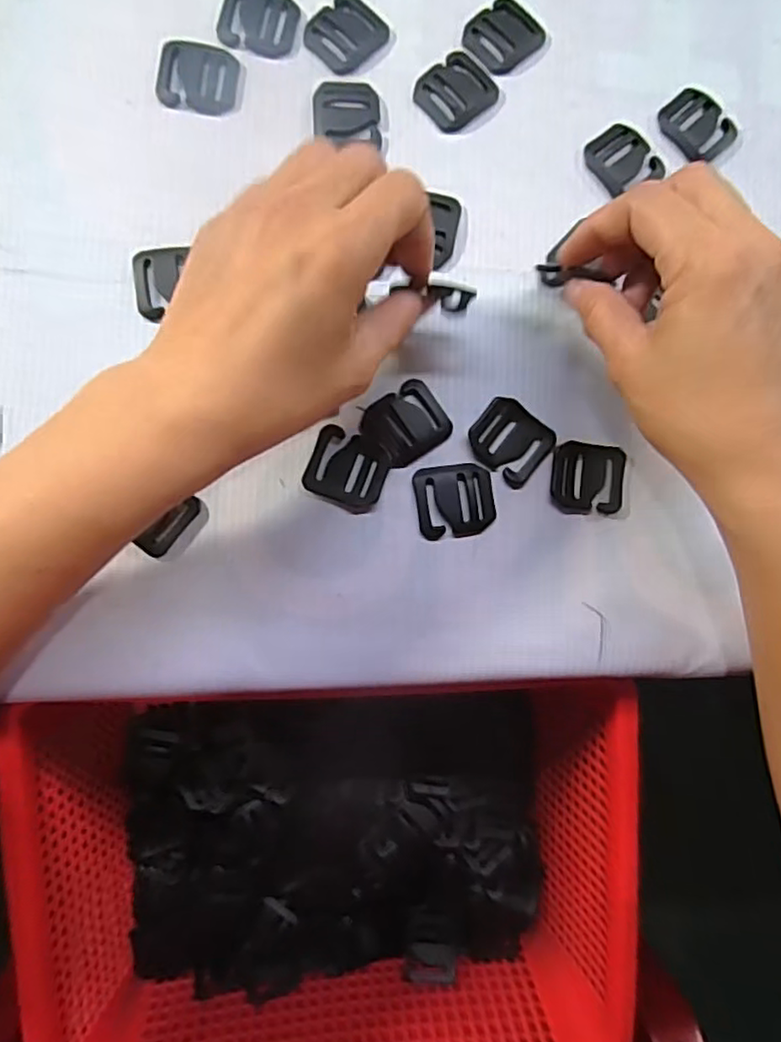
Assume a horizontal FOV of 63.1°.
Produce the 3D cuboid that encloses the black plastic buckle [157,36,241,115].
[{"bbox_3d":[-0.089,-0.206,0.294,0.036,0.004,0.034,0,84,-4],"label":"black plastic buckle"}]

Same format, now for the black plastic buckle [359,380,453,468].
[{"bbox_3d":[0.007,-0.044,0.284,0.035,0.004,0.031,-34,88,-7],"label":"black plastic buckle"}]

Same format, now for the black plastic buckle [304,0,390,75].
[{"bbox_3d":[-0.021,-0.232,0.301,0.030,0.004,0.035,42,83,1],"label":"black plastic buckle"}]

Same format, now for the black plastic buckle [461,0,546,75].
[{"bbox_3d":[0.056,-0.237,0.307,0.040,0.004,0.031,-41,89,-7],"label":"black plastic buckle"}]

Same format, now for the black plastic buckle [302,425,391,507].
[{"bbox_3d":[-0.019,-0.024,0.280,0.035,0.005,0.030,19,83,-2],"label":"black plastic buckle"}]

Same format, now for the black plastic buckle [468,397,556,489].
[{"bbox_3d":[0.054,-0.037,0.287,0.035,0.005,0.031,38,83,0],"label":"black plastic buckle"}]

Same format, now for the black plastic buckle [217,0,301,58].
[{"bbox_3d":[-0.062,-0.236,0.298,0.036,0.004,0.033,13,84,-3],"label":"black plastic buckle"}]

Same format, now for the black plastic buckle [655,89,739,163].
[{"bbox_3d":[0.149,-0.193,0.311,0.032,0.004,0.035,-37,88,-7],"label":"black plastic buckle"}]

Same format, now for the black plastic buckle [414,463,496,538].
[{"bbox_3d":[0.029,-0.009,0.283,0.034,0.005,0.032,-7,85,-5],"label":"black plastic buckle"}]

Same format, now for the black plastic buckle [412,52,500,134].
[{"bbox_3d":[0.031,-0.204,0.302,0.037,0.004,0.031,-43,89,-7],"label":"black plastic buckle"}]

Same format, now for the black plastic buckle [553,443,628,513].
[{"bbox_3d":[0.090,-0.019,0.288,0.034,0.004,0.032,7,84,-4],"label":"black plastic buckle"}]

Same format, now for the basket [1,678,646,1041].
[{"bbox_3d":[-0.026,0.194,0.347,0.297,0.100,0.244,-2,86,-5],"label":"basket"}]

